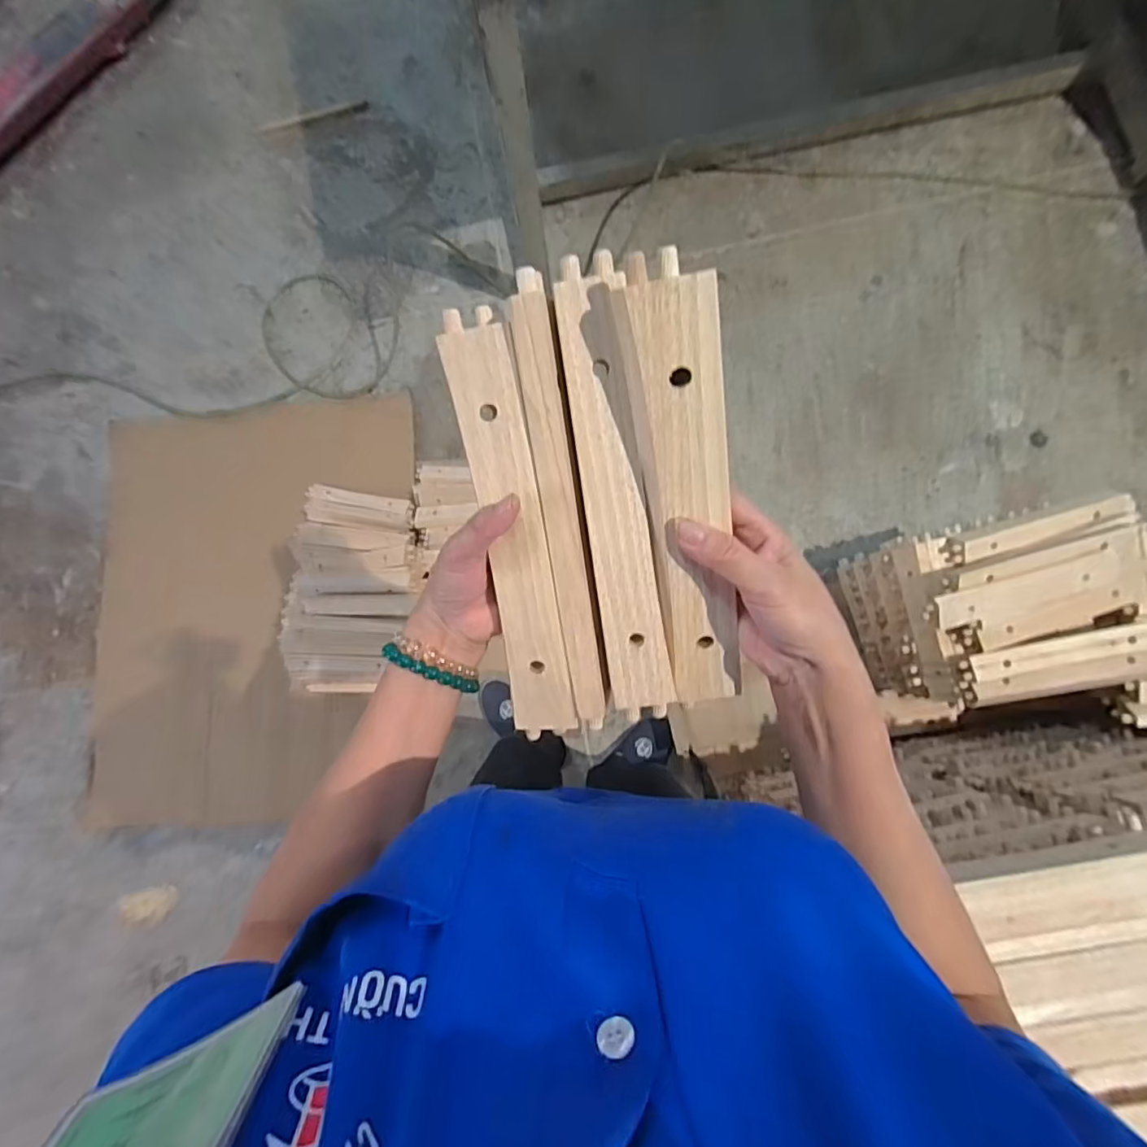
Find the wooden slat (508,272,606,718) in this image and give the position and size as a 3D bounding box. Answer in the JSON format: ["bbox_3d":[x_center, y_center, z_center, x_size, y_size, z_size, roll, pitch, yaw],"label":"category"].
[{"bbox_3d":[-0.007,-0.029,0.330,0.023,0.012,0.263,-7,107,6],"label":"wooden slat"}]

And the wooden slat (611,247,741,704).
[{"bbox_3d":[0.064,-0.036,0.322,0.047,0.018,0.253,-9,115,5],"label":"wooden slat"}]

